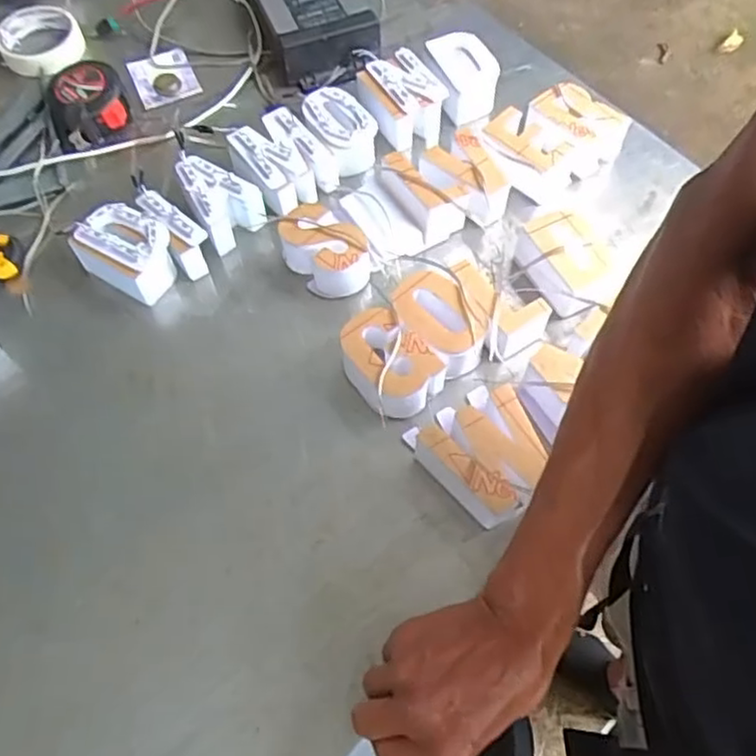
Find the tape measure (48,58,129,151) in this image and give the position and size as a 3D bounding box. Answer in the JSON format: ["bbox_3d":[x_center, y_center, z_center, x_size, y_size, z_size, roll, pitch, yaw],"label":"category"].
[{"bbox_3d":[-0.305,-0.286,0.724,0.083,0.039,0.086,-27,66,-13],"label":"tape measure"}]

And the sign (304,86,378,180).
[{"bbox_3d":[-0.040,-0.249,0.693,0.063,0.043,0.086,-30,67,-14],"label":"sign"}]

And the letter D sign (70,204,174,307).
[{"bbox_3d":[-0.225,-0.114,0.630,0.091,0.050,0.064,31,67,15],"label":"letter D sign"}]

